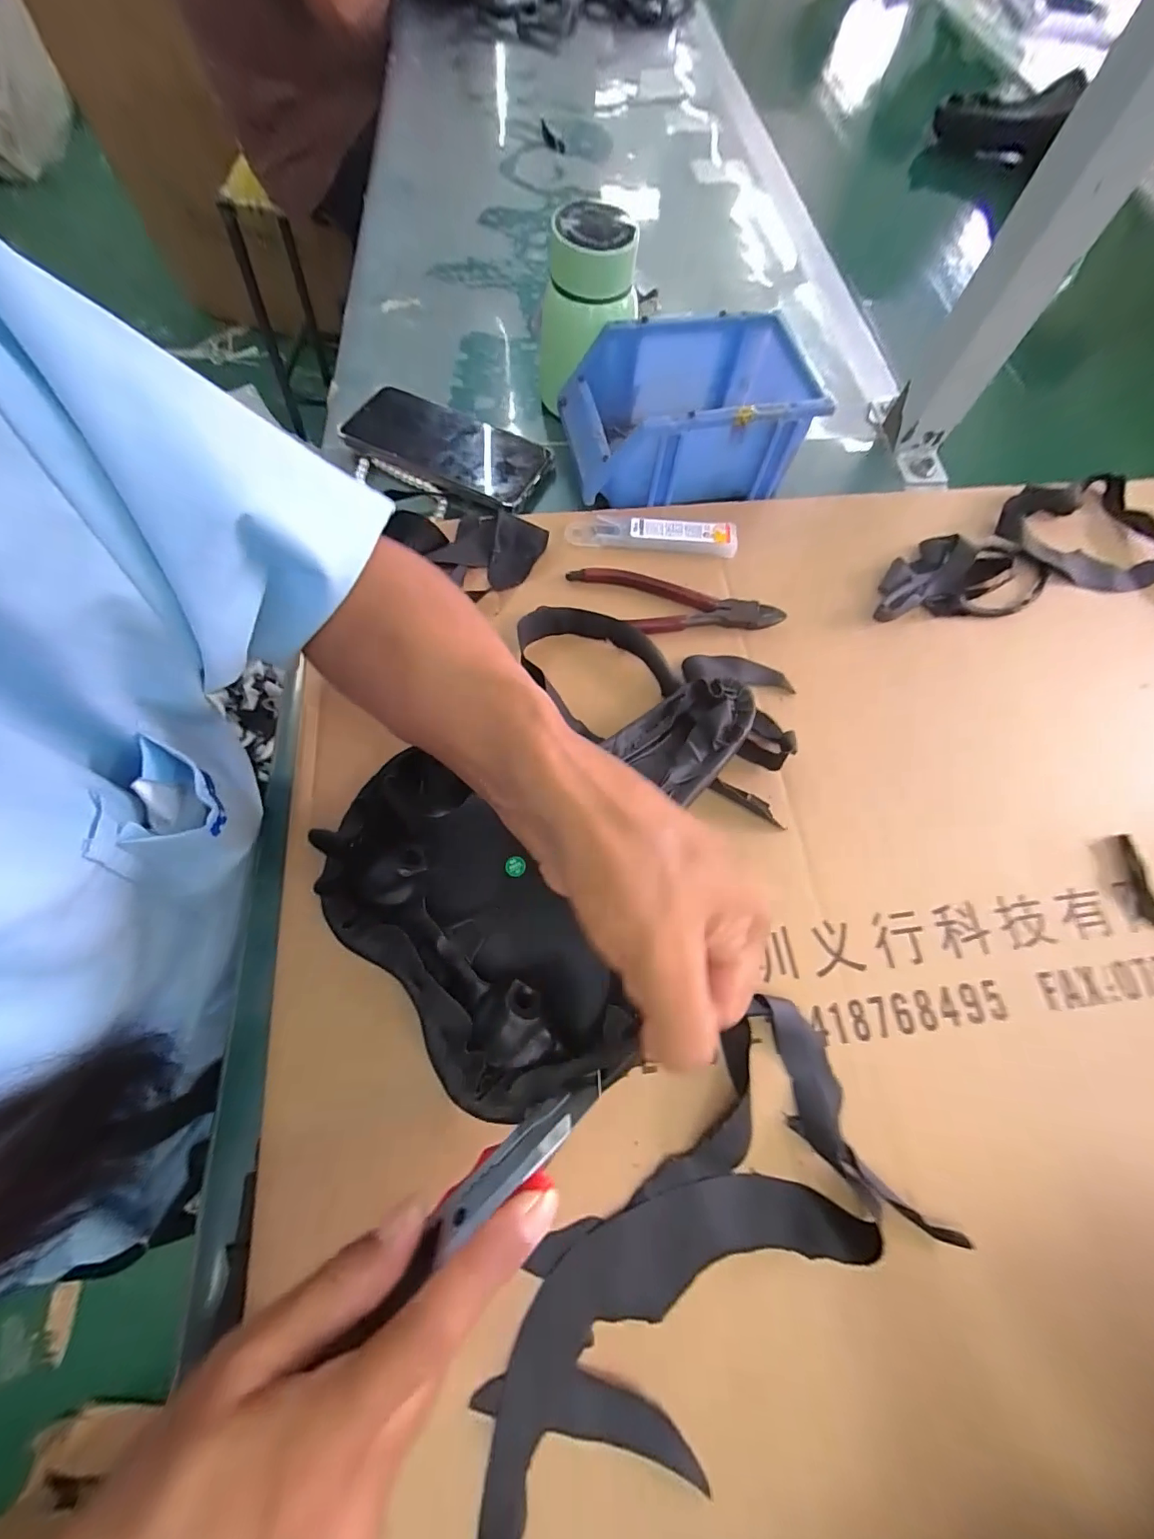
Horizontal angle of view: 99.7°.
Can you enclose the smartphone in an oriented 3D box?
[{"bbox_3d":[-0.104,-0.262,0.396,0.156,0.013,0.080,22,69,6],"label":"smartphone"}]

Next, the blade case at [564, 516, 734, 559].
[{"bbox_3d":[0.056,-0.174,0.360,0.124,0.011,0.027,8,68,0],"label":"blade case"}]

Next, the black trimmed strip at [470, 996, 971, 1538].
[{"bbox_3d":[0.052,0.220,0.211,0.222,0.014,0.112,-36,74,-15],"label":"black trimmed strip"}]

